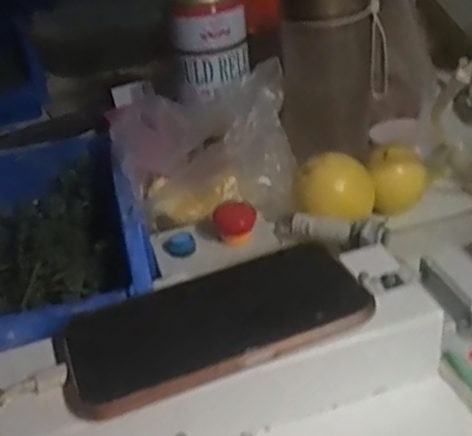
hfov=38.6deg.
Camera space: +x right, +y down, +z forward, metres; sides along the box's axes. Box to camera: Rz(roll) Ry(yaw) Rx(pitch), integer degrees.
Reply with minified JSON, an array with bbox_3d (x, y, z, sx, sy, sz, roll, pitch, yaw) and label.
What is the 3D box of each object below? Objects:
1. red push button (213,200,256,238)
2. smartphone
[{"bbox_3d":[-0.001,0.001,0.458,0.028,0.014,0.029,-5,32,1],"label":"red push button"},{"bbox_3d":[-0.012,0.054,0.366,0.163,0.014,0.079,-15,33,-14],"label":"smartphone"}]

